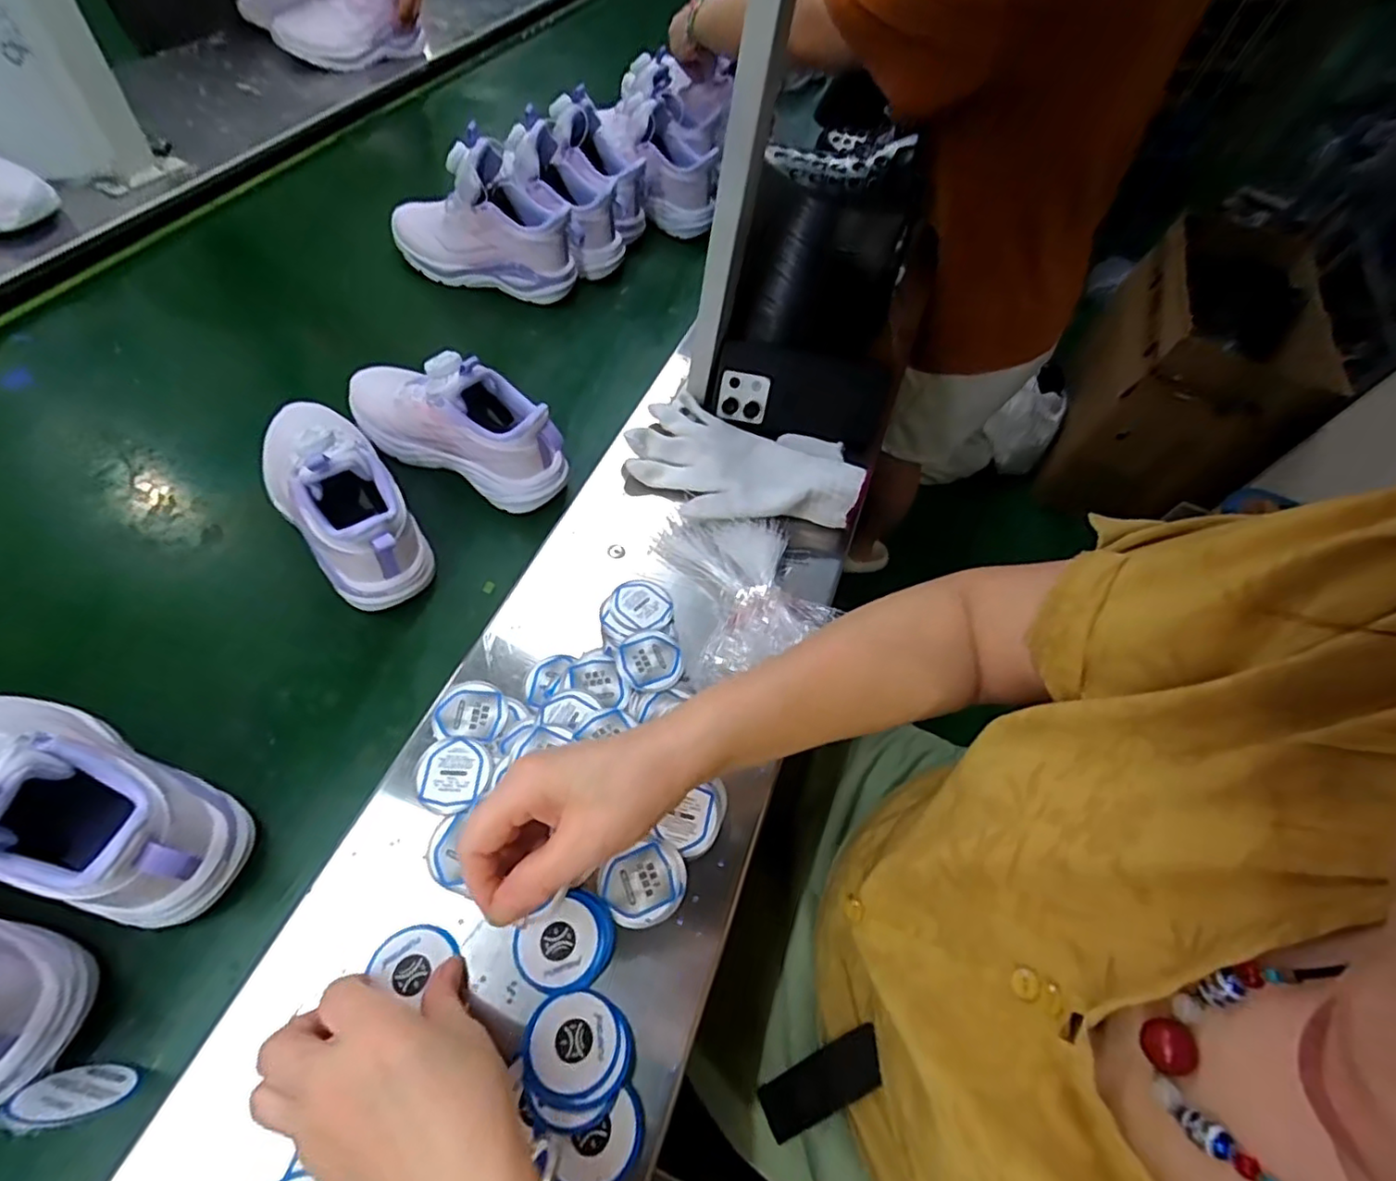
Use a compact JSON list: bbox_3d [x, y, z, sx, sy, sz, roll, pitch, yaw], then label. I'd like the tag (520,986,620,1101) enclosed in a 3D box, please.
[{"bbox_3d":[-0.067,0.241,0.333,0.049,0.006,0.045,5,58,-7],"label":"tag"}]

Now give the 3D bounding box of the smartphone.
[{"bbox_3d":[0.097,-0.187,0.600,0.158,0.084,0.009,13,20,-2],"label":"smartphone"}]

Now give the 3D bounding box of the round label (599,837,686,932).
[{"bbox_3d":[-0.032,0.181,0.382,0.049,0.007,0.043,-25,66,-23],"label":"round label"}]

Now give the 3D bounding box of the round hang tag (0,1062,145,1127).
[{"bbox_3d":[-0.308,0.248,0.308,0.047,0.044,0.005,16,80,-27],"label":"round hang tag"}]

